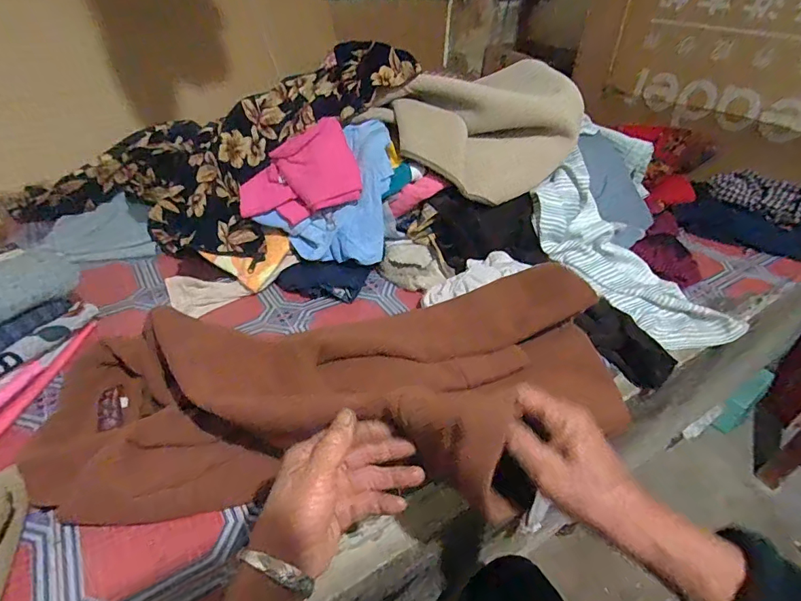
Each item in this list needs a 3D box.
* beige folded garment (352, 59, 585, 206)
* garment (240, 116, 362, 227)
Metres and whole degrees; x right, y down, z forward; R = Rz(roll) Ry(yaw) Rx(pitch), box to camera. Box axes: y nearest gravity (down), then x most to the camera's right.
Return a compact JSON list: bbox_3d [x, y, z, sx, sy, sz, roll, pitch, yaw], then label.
[{"bbox_3d":[0.138,-0.313,0.826,0.328,0.156,0.238,-21,44,-27],"label":"beige folded garment"},{"bbox_3d":[-0.175,-0.208,0.780,0.202,0.040,0.147,-24,83,3],"label":"garment"}]

